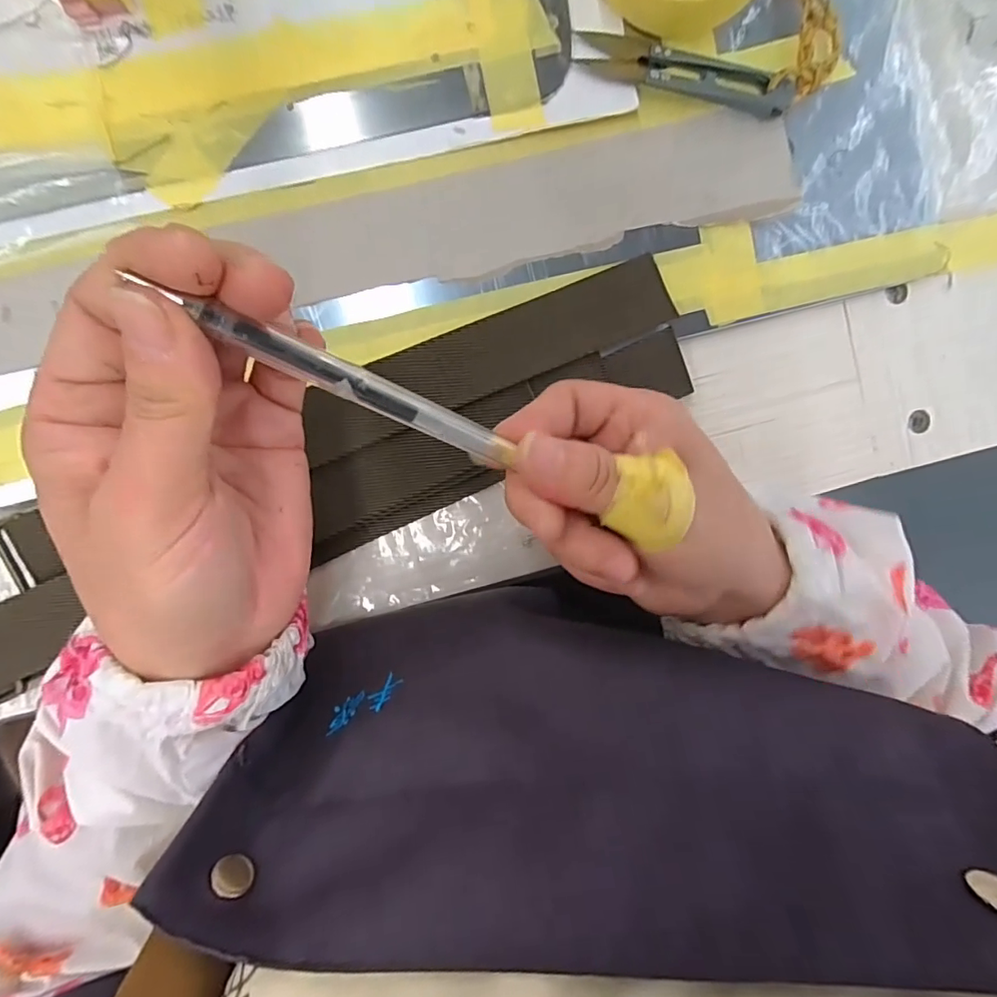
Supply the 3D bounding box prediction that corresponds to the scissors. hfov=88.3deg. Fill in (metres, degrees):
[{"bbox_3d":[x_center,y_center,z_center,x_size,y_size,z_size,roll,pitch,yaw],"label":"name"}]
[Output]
[{"bbox_3d":[0.087,-0.198,0.236,0.099,0.009,0.020,11,94,-5],"label":"scissors"}]

